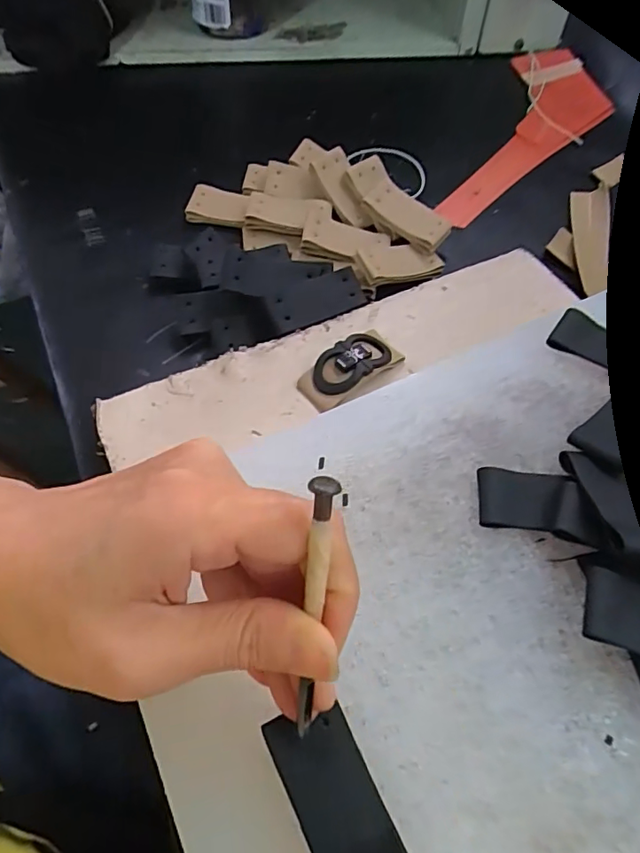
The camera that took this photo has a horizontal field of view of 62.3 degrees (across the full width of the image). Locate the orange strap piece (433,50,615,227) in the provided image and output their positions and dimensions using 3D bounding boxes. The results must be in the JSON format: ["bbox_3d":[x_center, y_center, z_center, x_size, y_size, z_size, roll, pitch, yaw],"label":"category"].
[{"bbox_3d":[0.182,-0.267,0.478,0.101,0.007,0.315,29,63,17],"label":"orange strap piece"}]

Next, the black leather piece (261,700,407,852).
[{"bbox_3d":[0.005,0.123,0.174,0.027,0.004,0.058,-27,74,-4],"label":"black leather piece"}]

